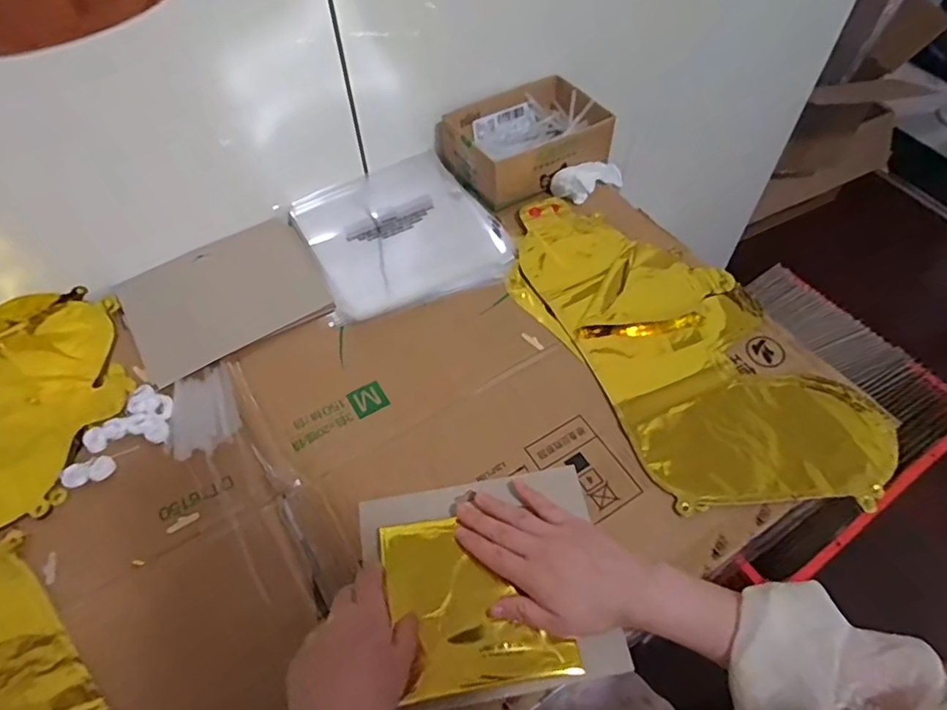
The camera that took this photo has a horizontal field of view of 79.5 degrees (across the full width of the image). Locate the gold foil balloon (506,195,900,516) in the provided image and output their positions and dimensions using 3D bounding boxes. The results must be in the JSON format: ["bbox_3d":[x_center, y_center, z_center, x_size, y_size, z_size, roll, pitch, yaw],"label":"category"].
[{"bbox_3d":[0.196,-0.024,0.580,0.214,0.017,0.423,-28,59,-17],"label":"gold foil balloon"}]

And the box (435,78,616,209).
[{"bbox_3d":[0.067,-0.287,0.746,0.193,0.061,0.150,-31,59,-18],"label":"box"}]

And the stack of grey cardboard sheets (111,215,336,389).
[{"bbox_3d":[-0.275,-0.074,0.626,0.200,0.007,0.178,-29,59,-17],"label":"stack of grey cardboard sheets"}]

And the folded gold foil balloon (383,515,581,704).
[{"bbox_3d":[0.002,0.191,0.450,0.135,0.008,0.127,-6,60,-8],"label":"folded gold foil balloon"}]

